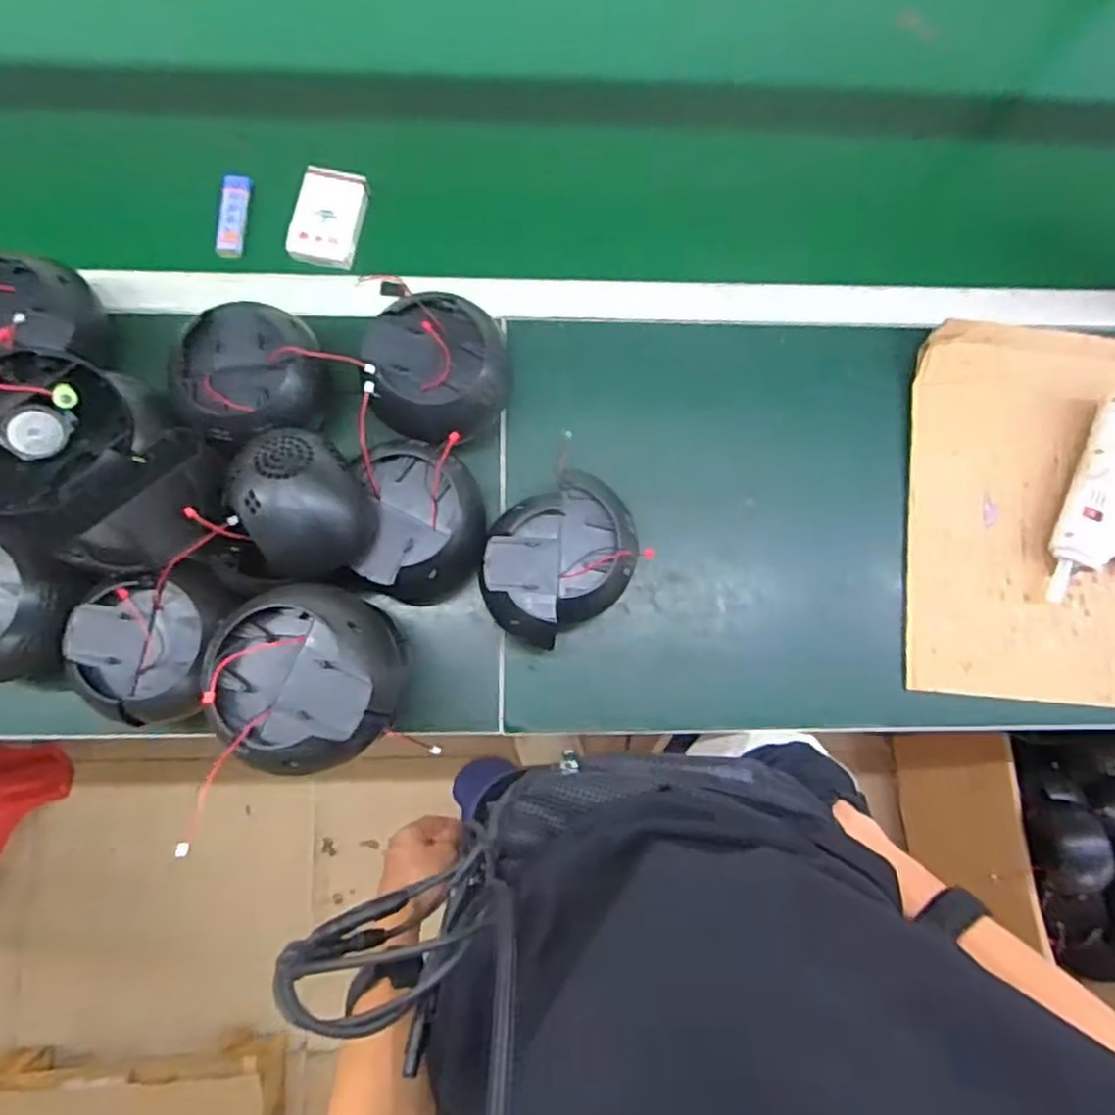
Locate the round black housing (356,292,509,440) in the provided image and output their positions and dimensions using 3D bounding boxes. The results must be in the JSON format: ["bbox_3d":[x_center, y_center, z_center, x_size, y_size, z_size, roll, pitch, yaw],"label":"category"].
[{"bbox_3d":[-0.104,-0.165,0.650,0.118,0.076,0.123,0,81,-3],"label":"round black housing"}]

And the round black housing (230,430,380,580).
[{"bbox_3d":[-0.205,-0.047,0.584,0.090,0.071,0.120,-25,83,-6],"label":"round black housing"}]

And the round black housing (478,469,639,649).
[{"bbox_3d":[0.002,0.004,0.640,0.143,0.082,0.118,-34,86,-6],"label":"round black housing"}]

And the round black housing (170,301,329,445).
[{"bbox_3d":[-0.266,-0.157,0.642,0.117,0.074,0.119,0,81,-3],"label":"round black housing"}]

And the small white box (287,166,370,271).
[{"bbox_3d":[-0.221,-0.330,0.708,0.062,0.026,0.089,14,81,-1],"label":"small white box"}]

